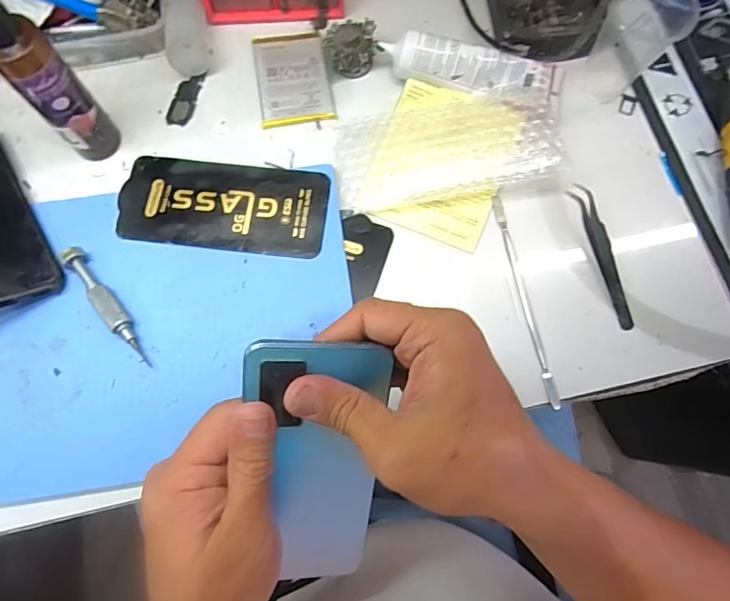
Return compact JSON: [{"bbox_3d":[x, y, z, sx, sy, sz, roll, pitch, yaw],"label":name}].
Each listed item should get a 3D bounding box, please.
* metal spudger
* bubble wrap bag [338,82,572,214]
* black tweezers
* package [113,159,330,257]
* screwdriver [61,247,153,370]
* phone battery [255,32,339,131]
[{"bbox_3d":[0.121,-0.004,0.361,0.007,0.005,0.168,-10,75,-2],"label":"metal spudger"},{"bbox_3d":[0.071,-0.126,0.385,0.189,0.029,0.087,-9,75,-2],"label":"bubble wrap bag"},{"bbox_3d":[0.185,-0.037,0.368,0.012,0.014,0.118,-13,75,-3],"label":"black tweezers"},{"bbox_3d":[-0.111,-0.076,0.377,0.161,0.005,0.076,7,72,3],"label":"package"},{"bbox_3d":[-0.187,0.003,0.345,0.014,0.013,0.105,-38,78,-9],"label":"screwdriver"},{"bbox_3d":[-0.063,-0.197,0.418,0.062,0.004,0.093,-8,75,-2],"label":"phone battery"}]

